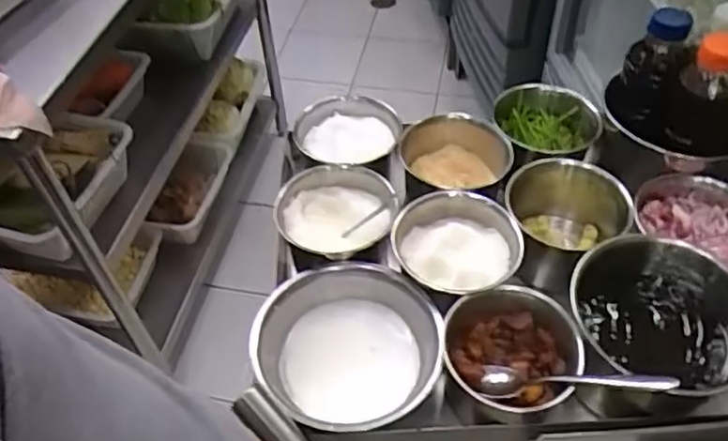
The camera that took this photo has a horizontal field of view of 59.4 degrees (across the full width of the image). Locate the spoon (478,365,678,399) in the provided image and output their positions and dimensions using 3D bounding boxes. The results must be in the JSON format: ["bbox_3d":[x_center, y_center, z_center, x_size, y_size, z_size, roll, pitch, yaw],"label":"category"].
[{"bbox_3d":[0.173,0.133,0.537,0.164,0.018,0.033,-13,38,39],"label":"spoon"}]

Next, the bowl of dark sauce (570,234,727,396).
[{"bbox_3d":[0.265,0.093,0.566,0.144,0.097,0.150,-1,49,2],"label":"bowl of dark sauce"}]

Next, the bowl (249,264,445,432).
[{"bbox_3d":[-0.012,0.129,0.610,0.164,0.095,0.166,-1,49,2],"label":"bowl"}]

